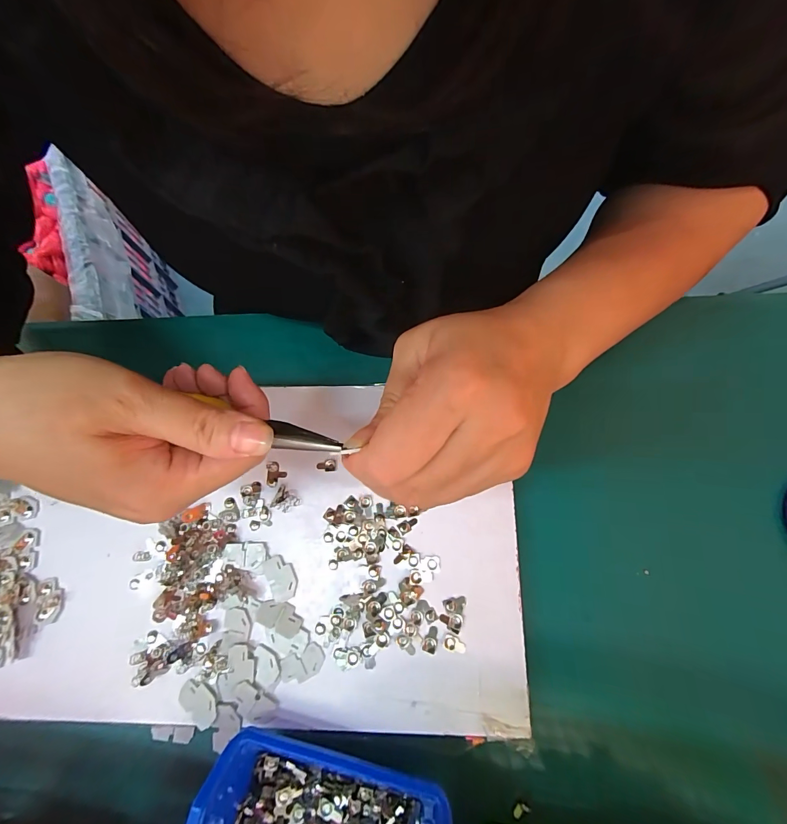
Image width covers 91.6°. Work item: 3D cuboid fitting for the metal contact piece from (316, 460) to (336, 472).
[{"bbox_3d":[-0.045,0.036,0.254,0.013,0.004,0.007,-1,75,1],"label":"metal contact piece"}]

